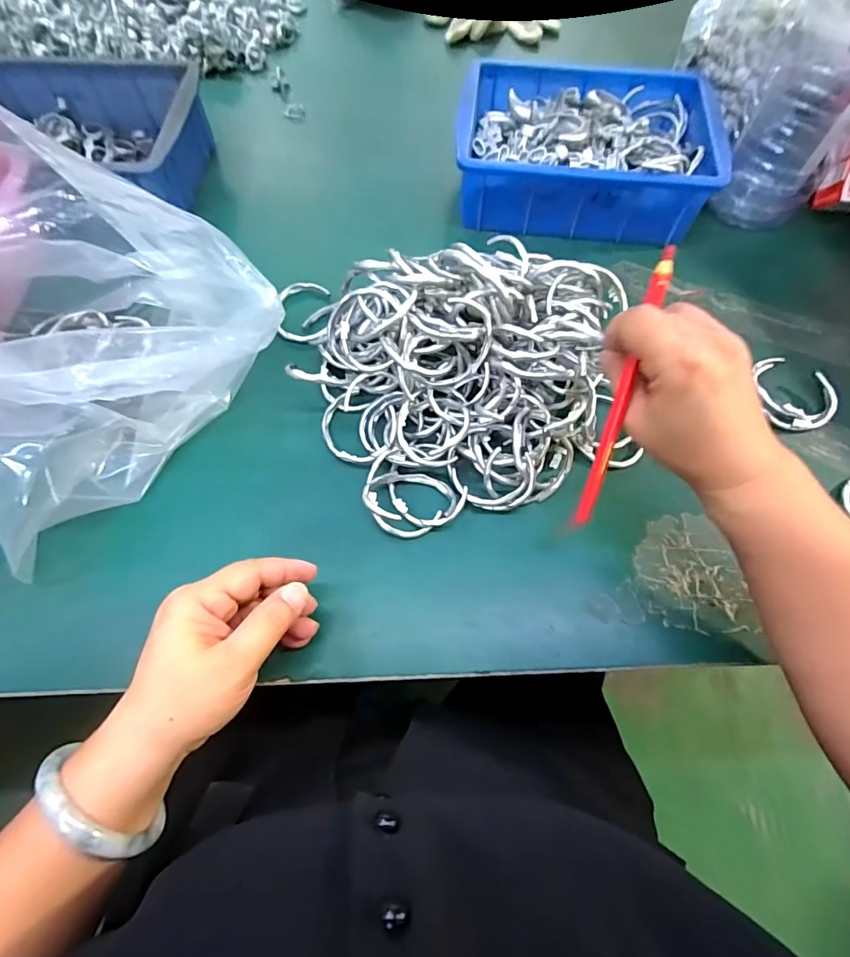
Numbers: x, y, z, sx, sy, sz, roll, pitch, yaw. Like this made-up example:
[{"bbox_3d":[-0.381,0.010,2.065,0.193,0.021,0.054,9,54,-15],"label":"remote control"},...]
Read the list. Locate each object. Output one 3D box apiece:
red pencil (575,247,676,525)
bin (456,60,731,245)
[{"bbox_3d":[0.118,-0.048,0.283,0.009,0.006,0.164,13,109,4],"label":"red pencil"},{"bbox_3d":[0.157,-0.336,0.474,0.243,0.067,0.176,9,66,3],"label":"bin"}]

